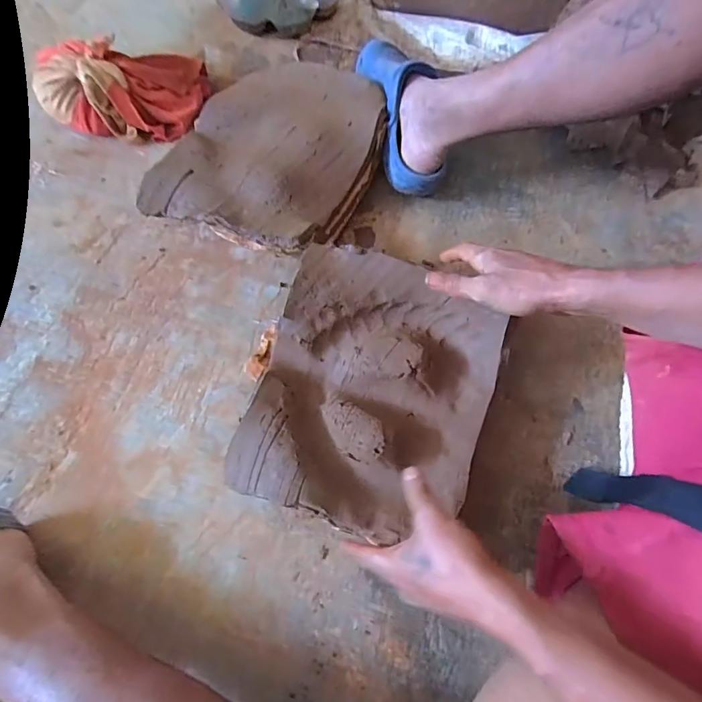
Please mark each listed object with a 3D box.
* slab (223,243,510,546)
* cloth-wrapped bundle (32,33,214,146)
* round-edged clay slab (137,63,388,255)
[{"bbox_3d":[0.024,0.040,0.474,0.243,0.057,0.284,17,70,7],"label":"slab"},{"bbox_3d":[-0.364,-0.422,0.676,0.249,0.088,0.161,5,69,2],"label":"cloth-wrapped bundle"},{"bbox_3d":[-0.109,-0.282,0.600,0.258,0.044,0.306,24,71,10],"label":"round-edged clay slab"}]

